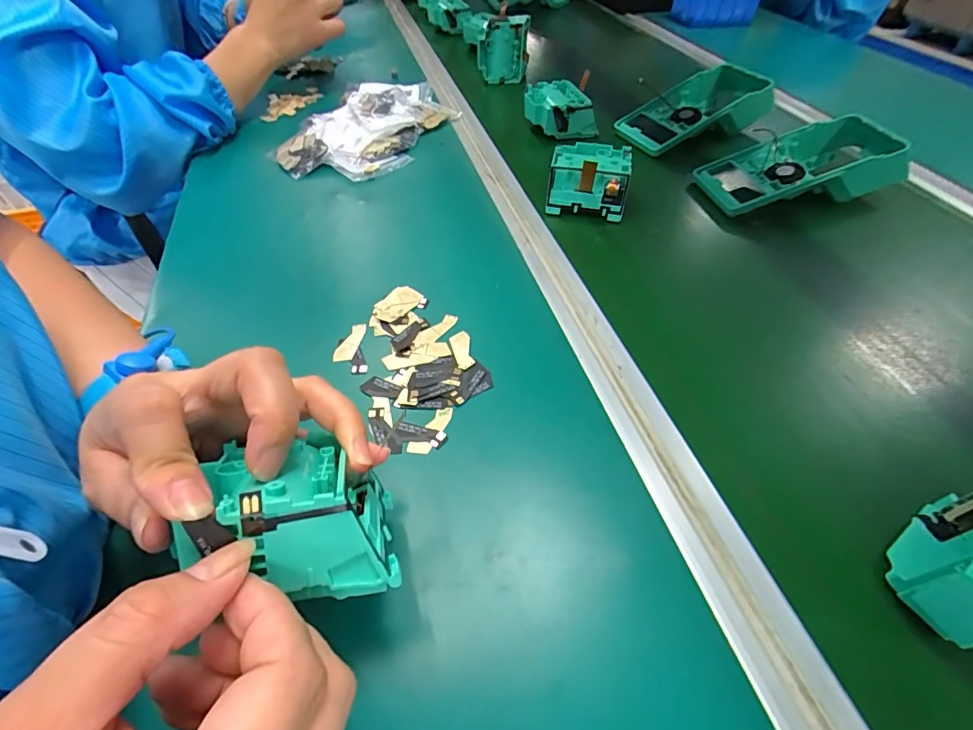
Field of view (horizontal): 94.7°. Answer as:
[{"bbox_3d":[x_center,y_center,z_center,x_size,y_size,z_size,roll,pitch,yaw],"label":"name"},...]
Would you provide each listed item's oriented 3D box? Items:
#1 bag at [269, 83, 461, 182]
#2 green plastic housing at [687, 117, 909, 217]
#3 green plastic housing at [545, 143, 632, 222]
[{"bbox_3d":[-0.137,-0.291,0.545,0.138,0.026,0.255,28,56,21],"label":"bag"},{"bbox_3d":[0.307,-0.198,0.442,0.169,0.050,0.080,-6,51,-4],"label":"green plastic housing"},{"bbox_3d":[0.101,-0.185,0.439,0.074,0.049,0.068,10,52,9],"label":"green plastic housing"}]

